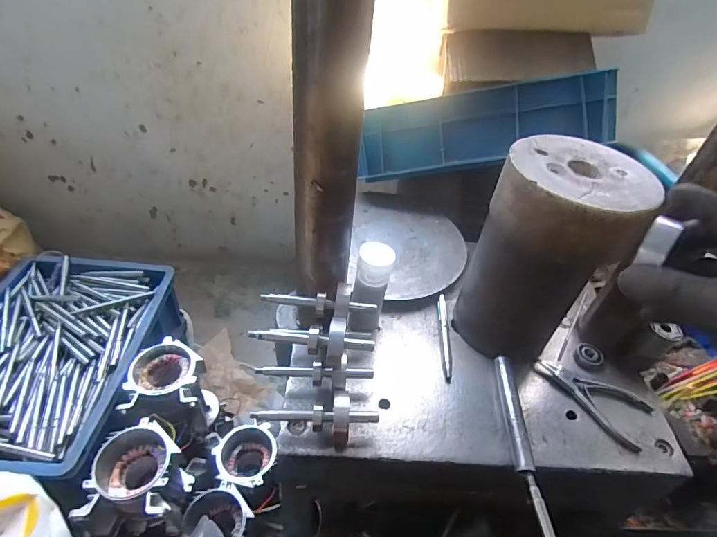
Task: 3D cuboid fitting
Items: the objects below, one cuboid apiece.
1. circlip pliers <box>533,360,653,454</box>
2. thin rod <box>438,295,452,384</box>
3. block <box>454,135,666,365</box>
[{"bbox_3d":[0.286,0.154,0.516,0.134,0.011,0.069,36,50,28],"label":"circlip pliers"},{"bbox_3d":[0.117,0.090,0.560,0.014,0.013,0.133,7,43,0],"label":"thin rod"},{"bbox_3d":[0.214,-0.009,0.500,0.143,0.248,0.143,26,46,19],"label":"block"}]

